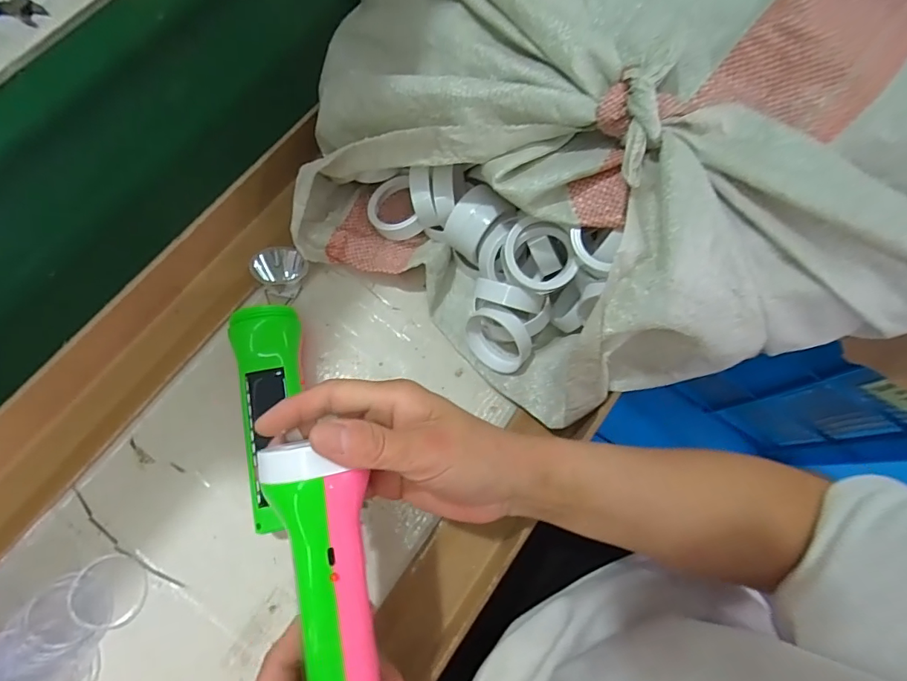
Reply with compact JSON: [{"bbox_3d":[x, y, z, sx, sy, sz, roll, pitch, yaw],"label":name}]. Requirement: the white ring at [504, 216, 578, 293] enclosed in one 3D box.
[{"bbox_3d":[0.058,-0.060,0.340,0.046,0.019,0.051,-16,99,5],"label":"white ring"}]

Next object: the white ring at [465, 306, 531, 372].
[{"bbox_3d":[0.035,-0.002,0.375,0.053,0.055,0.018,36,53,13],"label":"white ring"}]

